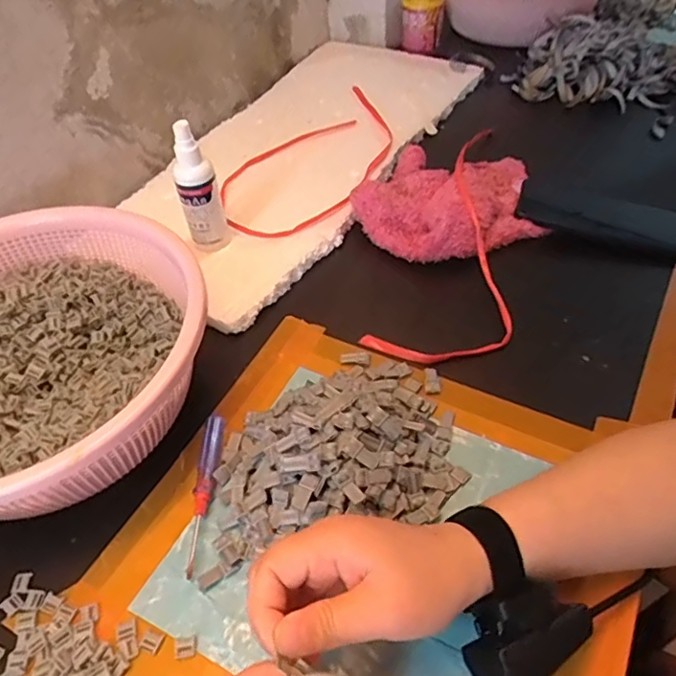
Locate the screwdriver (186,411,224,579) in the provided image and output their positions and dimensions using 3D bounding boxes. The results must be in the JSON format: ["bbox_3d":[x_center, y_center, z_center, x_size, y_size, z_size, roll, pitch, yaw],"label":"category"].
[{"bbox_3d":[-0.097,0.109,0.413,0.014,0.010,0.121,-2,48,2],"label":"screwdriver"}]

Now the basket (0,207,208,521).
[{"bbox_3d":[-0.236,0.023,0.440,0.248,0.103,0.262,-2,48,2],"label":"basket"}]

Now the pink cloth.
[{"bbox_3d":[0.117,-0.141,0.580,0.196,0.048,0.130,-8,48,-3],"label":"pink cloth"}]

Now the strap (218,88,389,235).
[{"bbox_3d":[-0.018,-0.193,0.625,0.259,0.026,0.154,-36,55,-25],"label":"strap"}]

